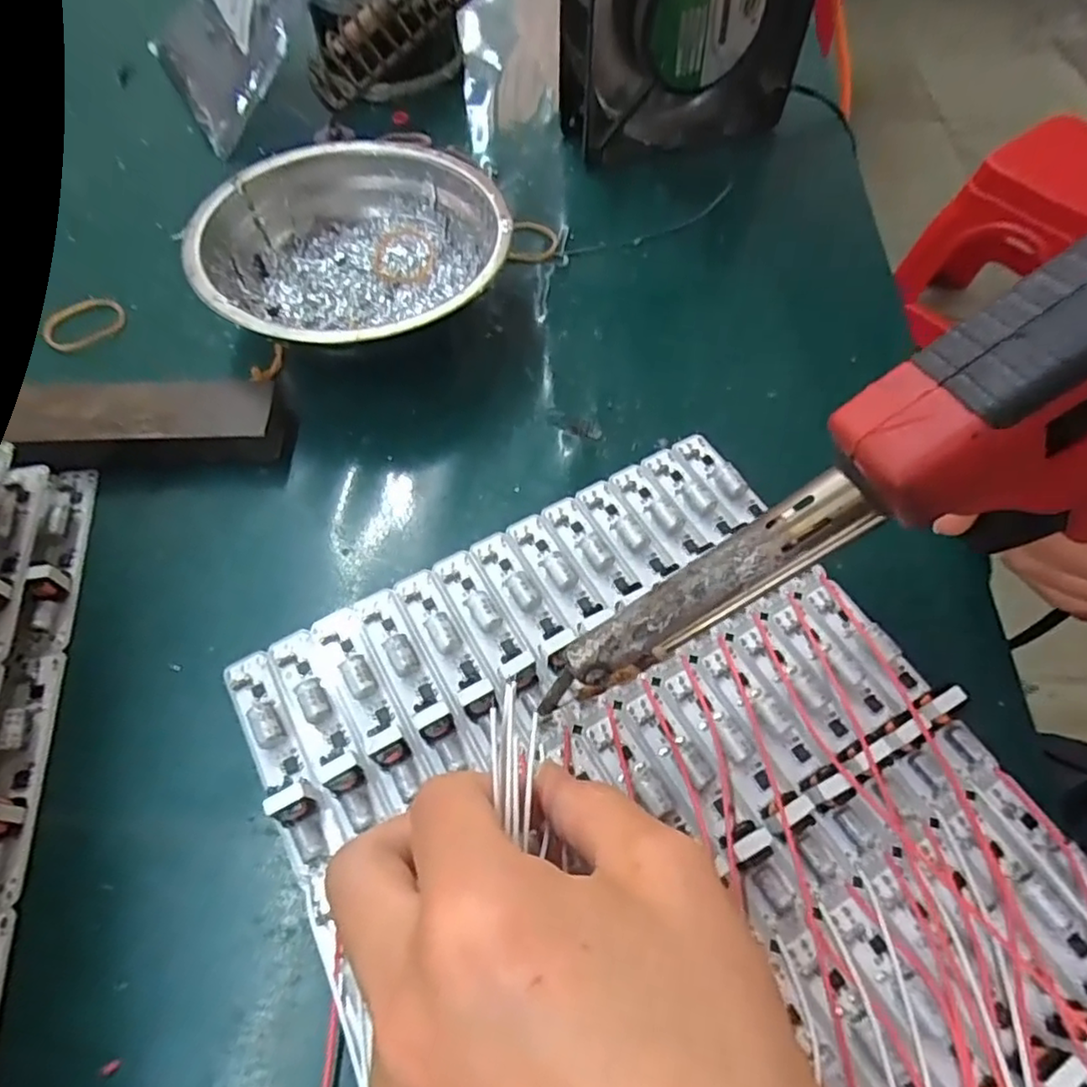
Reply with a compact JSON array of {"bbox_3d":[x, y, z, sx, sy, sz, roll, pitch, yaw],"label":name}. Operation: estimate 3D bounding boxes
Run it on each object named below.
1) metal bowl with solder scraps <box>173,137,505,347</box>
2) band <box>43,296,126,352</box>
[{"bbox_3d":[-0.078,-0.120,0.284,0.122,0.041,0.125,0,60,0],"label":"metal bowl with solder scraps"},{"bbox_3d":[-0.207,-0.099,0.295,0.034,0.006,0.023,-39,67,-19],"label":"band"}]

